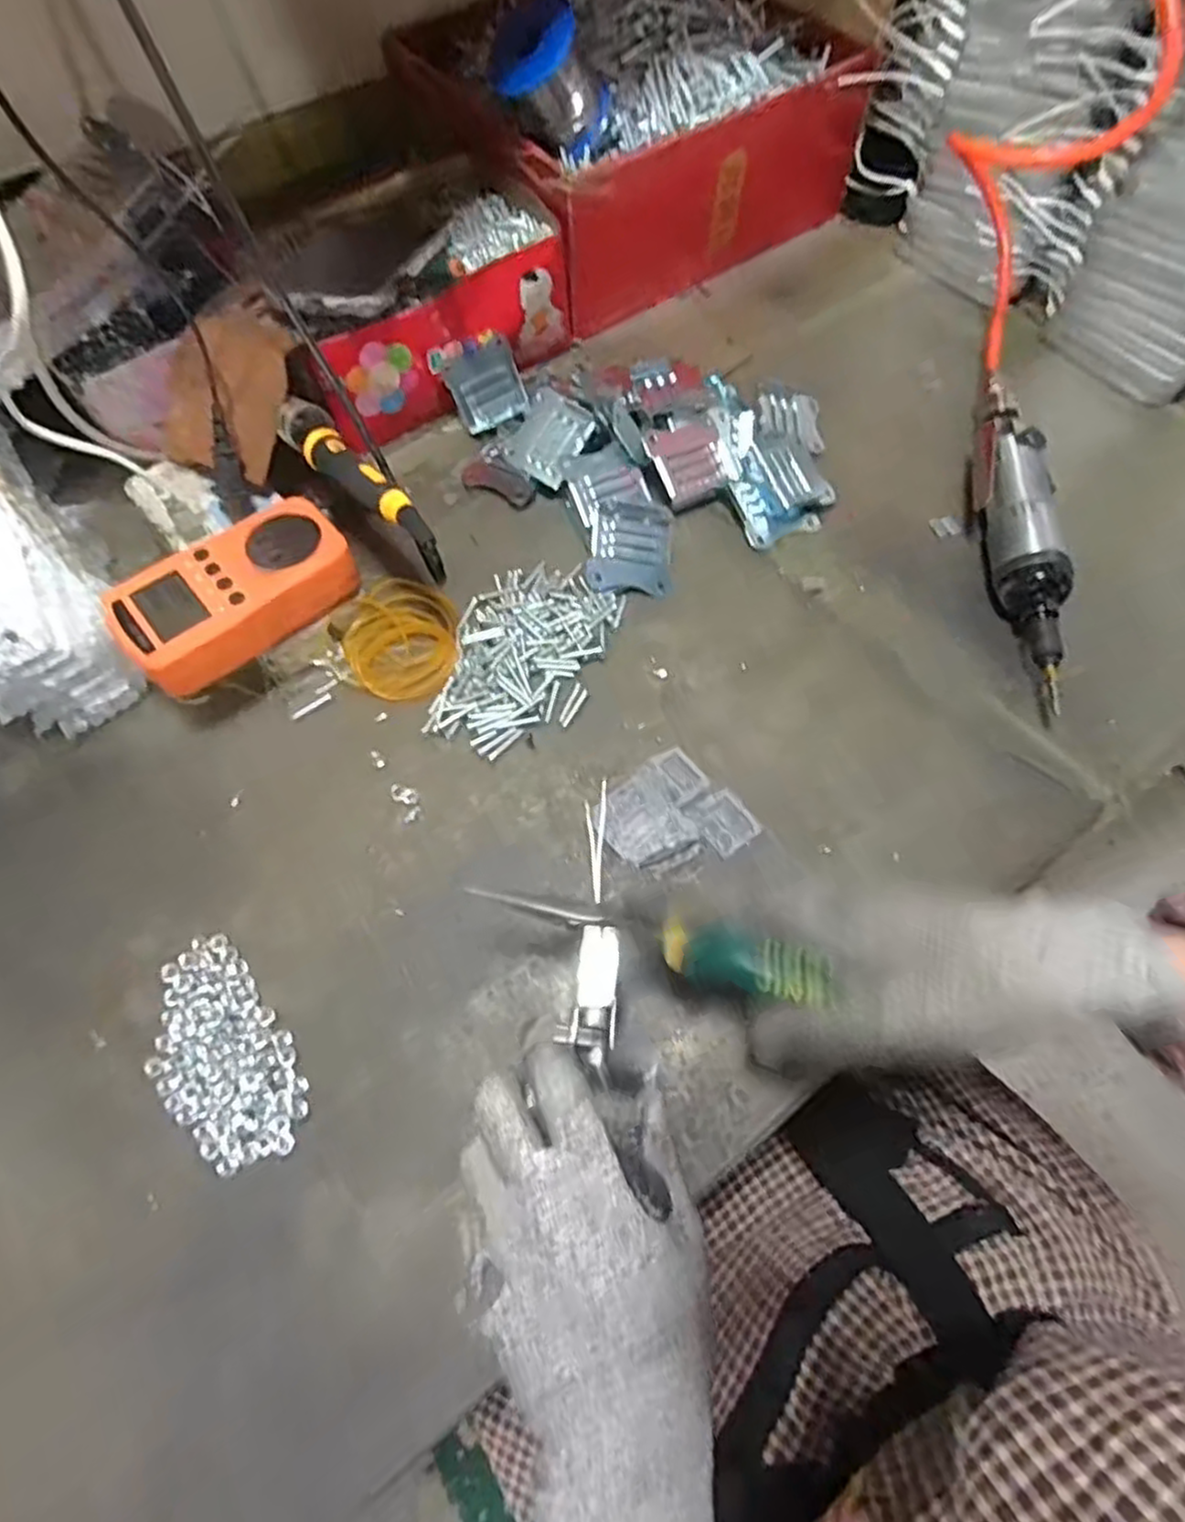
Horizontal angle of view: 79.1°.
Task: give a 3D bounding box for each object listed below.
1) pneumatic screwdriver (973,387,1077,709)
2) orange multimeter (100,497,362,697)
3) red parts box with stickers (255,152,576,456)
[{"bbox_3d":[0.274,-0.152,0.461,0.041,0.038,0.258,3,65,2],"label":"pneumatic screwdriver"},{"bbox_3d":[-0.200,-0.096,0.406,0.125,0.028,0.065,-38,70,-16],"label":"orange multimeter"},{"bbox_3d":[-0.131,-0.346,0.529,0.210,0.096,0.144,-35,69,-14],"label":"red parts box with stickers"}]

